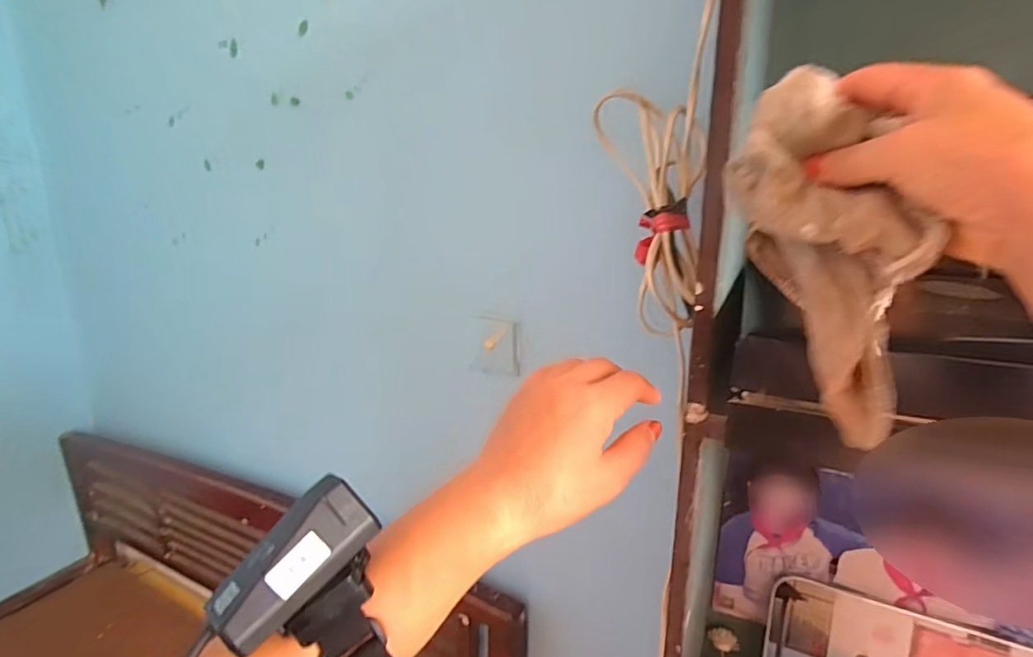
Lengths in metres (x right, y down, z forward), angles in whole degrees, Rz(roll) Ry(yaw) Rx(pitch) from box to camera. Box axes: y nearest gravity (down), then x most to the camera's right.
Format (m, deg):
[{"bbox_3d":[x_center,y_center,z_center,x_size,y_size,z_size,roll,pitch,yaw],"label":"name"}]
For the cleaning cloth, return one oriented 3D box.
[{"bbox_3d":[0.162,-0.041,0.264,0.048,0.185,0.071,-7,-9,-25],"label":"cleaning cloth"}]

